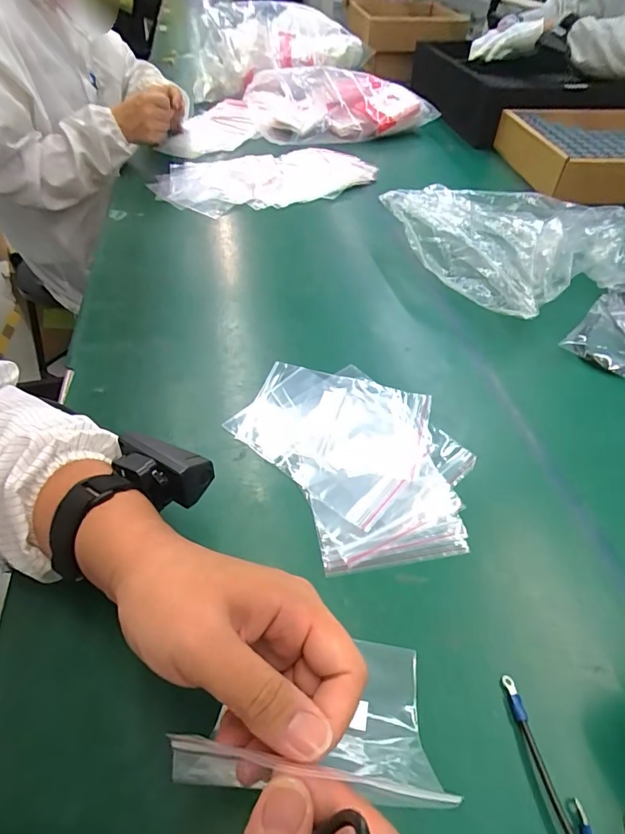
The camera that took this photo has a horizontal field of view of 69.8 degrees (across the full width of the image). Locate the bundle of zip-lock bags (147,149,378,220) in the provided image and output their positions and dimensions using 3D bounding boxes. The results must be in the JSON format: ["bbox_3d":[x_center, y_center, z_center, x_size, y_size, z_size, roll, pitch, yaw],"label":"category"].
[{"bbox_3d":[-0.091,-0.477,0.877,0.430,0.054,0.237,-11,50,-12],"label":"bundle of zip-lock bags"}]

